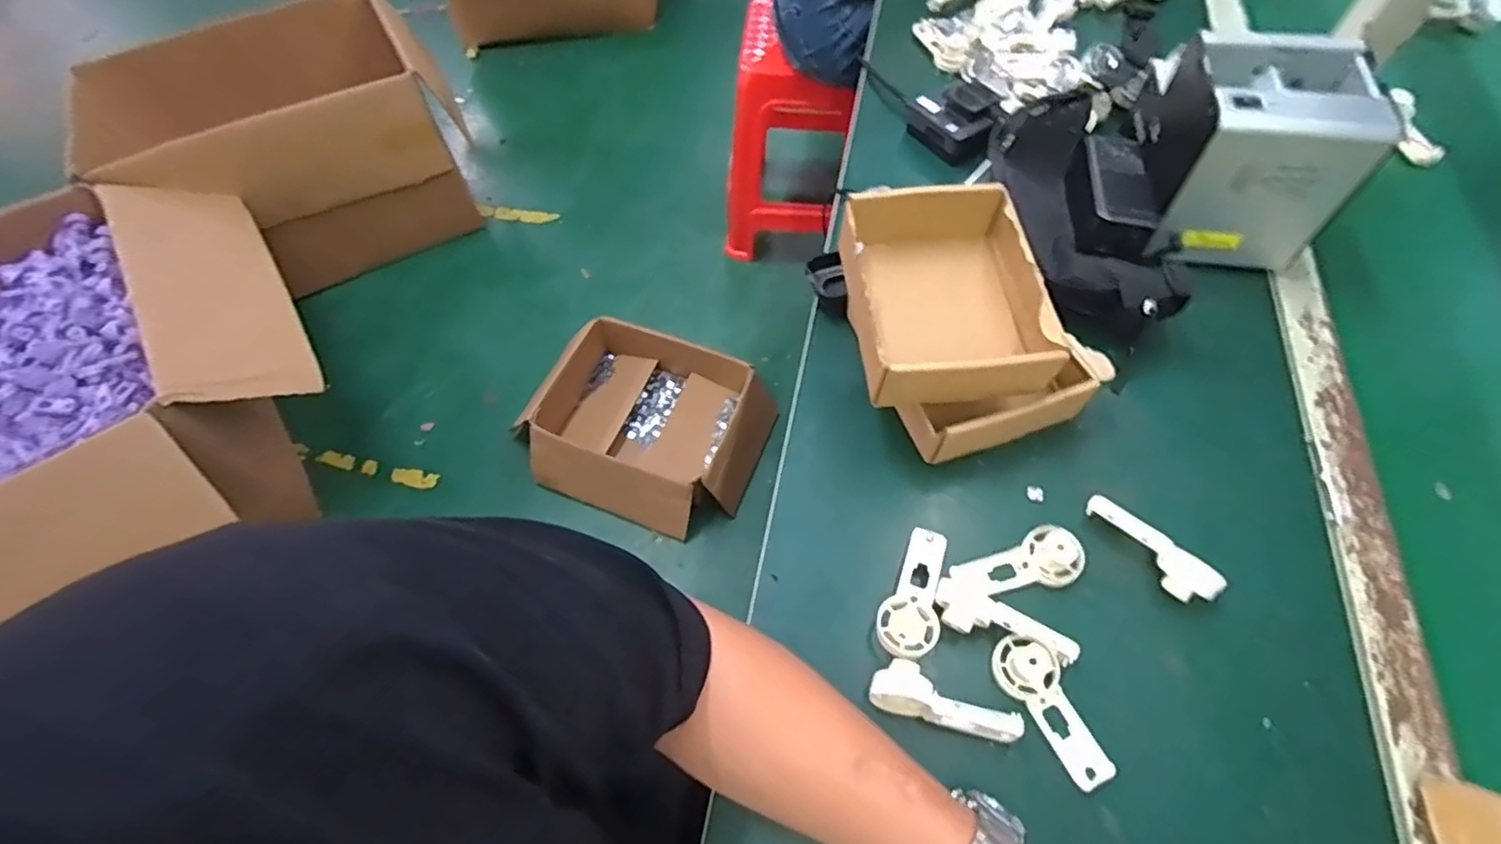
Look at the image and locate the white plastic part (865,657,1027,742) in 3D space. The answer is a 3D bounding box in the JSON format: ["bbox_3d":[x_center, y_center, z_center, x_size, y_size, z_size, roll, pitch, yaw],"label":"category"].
[{"bbox_3d":[0.125,0.180,0.428,0.093,0.029,0.030,12,61,11],"label":"white plastic part"}]

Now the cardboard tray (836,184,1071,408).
[{"bbox_3d":[0.147,-0.099,0.511,0.133,0.058,0.170,-6,61,-1],"label":"cardboard tray"}]

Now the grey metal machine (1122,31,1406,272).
[{"bbox_3d":[0.424,-0.234,0.579,0.132,0.151,0.142,9,61,9],"label":"grey metal machine"}]

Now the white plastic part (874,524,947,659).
[{"bbox_3d":[0.116,0.122,0.467,0.039,0.026,0.092,18,63,15],"label":"white plastic part"}]

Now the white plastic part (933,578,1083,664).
[{"bbox_3d":[0.169,0.140,0.447,0.092,0.024,0.031,26,65,18],"label":"white plastic part"}]

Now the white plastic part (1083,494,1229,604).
[{"bbox_3d":[0.282,0.092,0.474,0.029,0.025,0.095,-40,64,-18],"label":"white plastic part"}]

